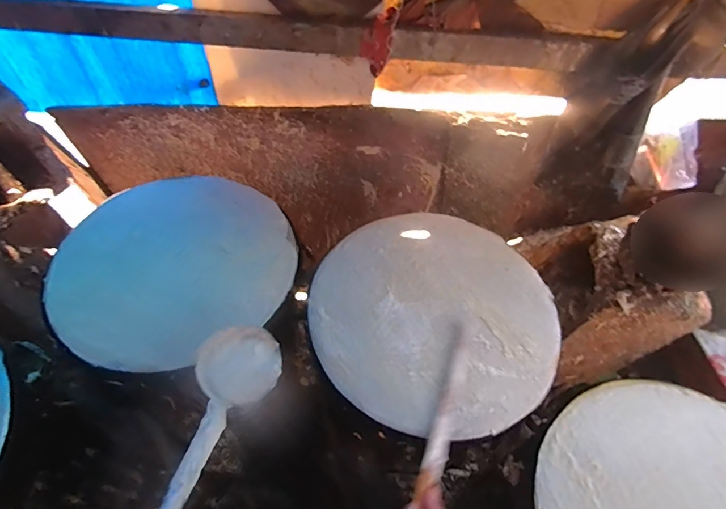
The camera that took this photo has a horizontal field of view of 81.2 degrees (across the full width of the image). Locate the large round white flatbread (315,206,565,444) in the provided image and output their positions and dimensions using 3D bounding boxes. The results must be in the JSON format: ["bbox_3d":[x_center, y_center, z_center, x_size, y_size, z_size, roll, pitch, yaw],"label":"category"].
[{"bbox_3d":[0.114,0.077,0.651,0.364,0.019,0.369,1,53,-2],"label":"large round white flatbread"}]

